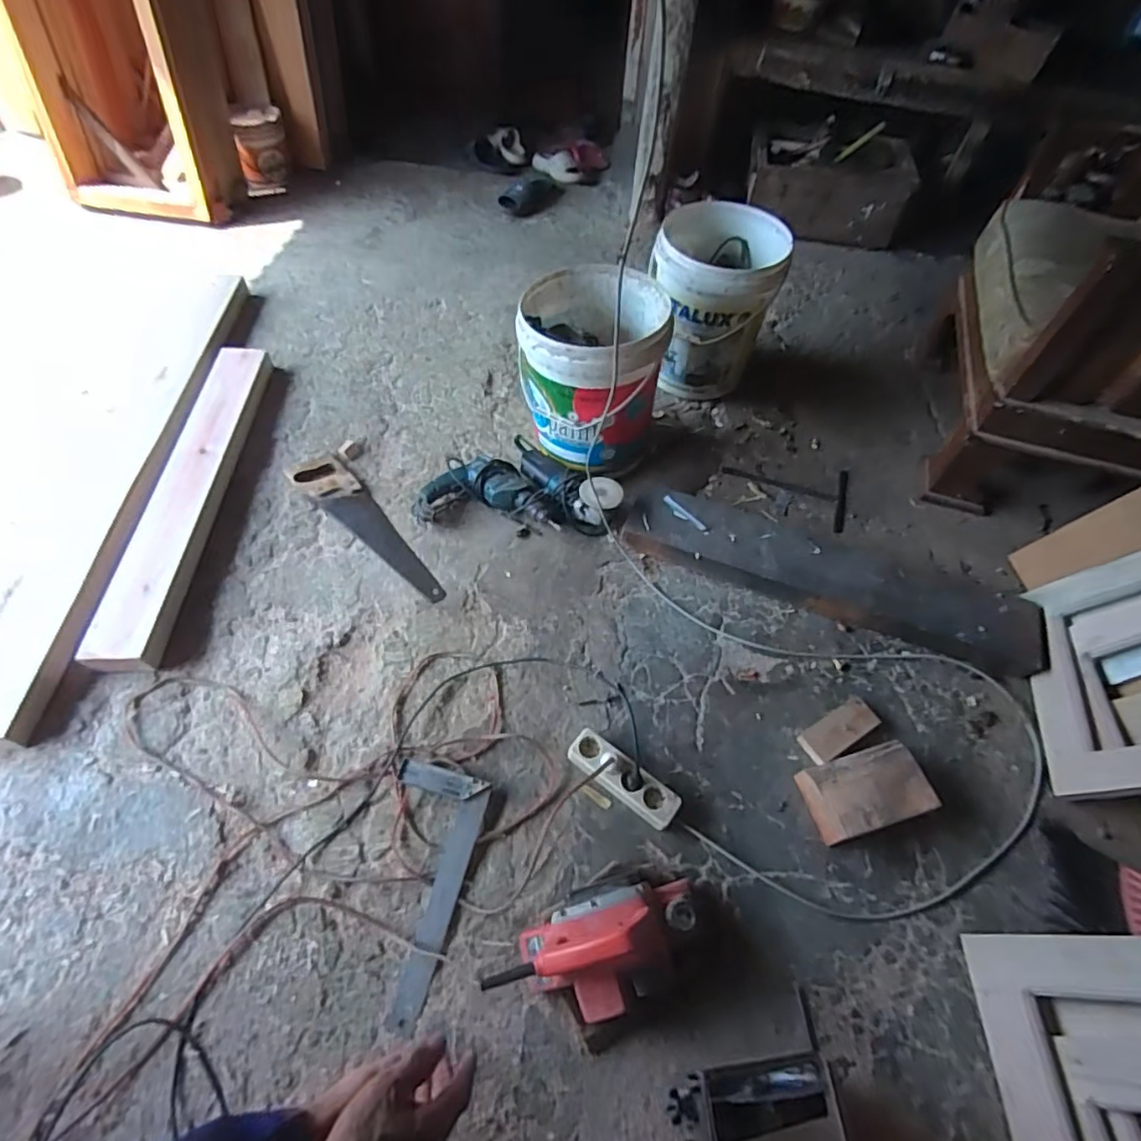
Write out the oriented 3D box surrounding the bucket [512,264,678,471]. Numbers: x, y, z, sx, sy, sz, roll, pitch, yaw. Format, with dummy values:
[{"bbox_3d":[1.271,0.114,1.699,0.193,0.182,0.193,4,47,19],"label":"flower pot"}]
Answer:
[{"bbox_3d":[0.042,-0.436,1.314,0.311,0.296,0.333,7,57,2],"label":"bucket"}]

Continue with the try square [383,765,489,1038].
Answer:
[{"bbox_3d":[-0.248,0.486,0.926,0.150,0.025,0.349,13,57,6],"label":"try square"}]

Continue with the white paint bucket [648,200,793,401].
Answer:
[{"bbox_3d":[0.349,-0.667,1.522,0.302,0.362,0.290,1,57,-2],"label":"white paint bucket"}]

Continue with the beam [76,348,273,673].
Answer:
[{"bbox_3d":[-0.851,-0.192,1.338,0.139,0.075,0.889,2,57,-1],"label":"beam"}]

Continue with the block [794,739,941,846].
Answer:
[{"bbox_3d":[0.495,0.373,1.002,0.195,0.073,0.125,-12,58,-10],"label":"block"}]

